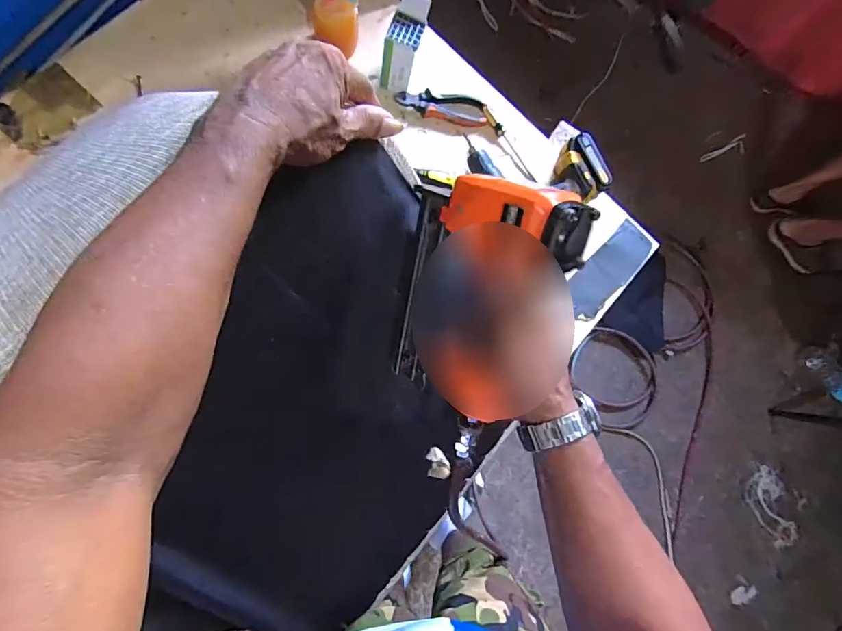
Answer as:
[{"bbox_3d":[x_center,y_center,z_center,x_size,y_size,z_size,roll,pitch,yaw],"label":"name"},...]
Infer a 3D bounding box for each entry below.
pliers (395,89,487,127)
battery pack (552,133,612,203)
[{"bbox_3d":[0.038,-0.380,0.824,0.163,0.023,0.052,3,81,-8],"label":"pliers"},{"bbox_3d":[0.290,-0.264,0.833,0.072,0.080,0.110,-20,85,-11],"label":"battery pack"}]

